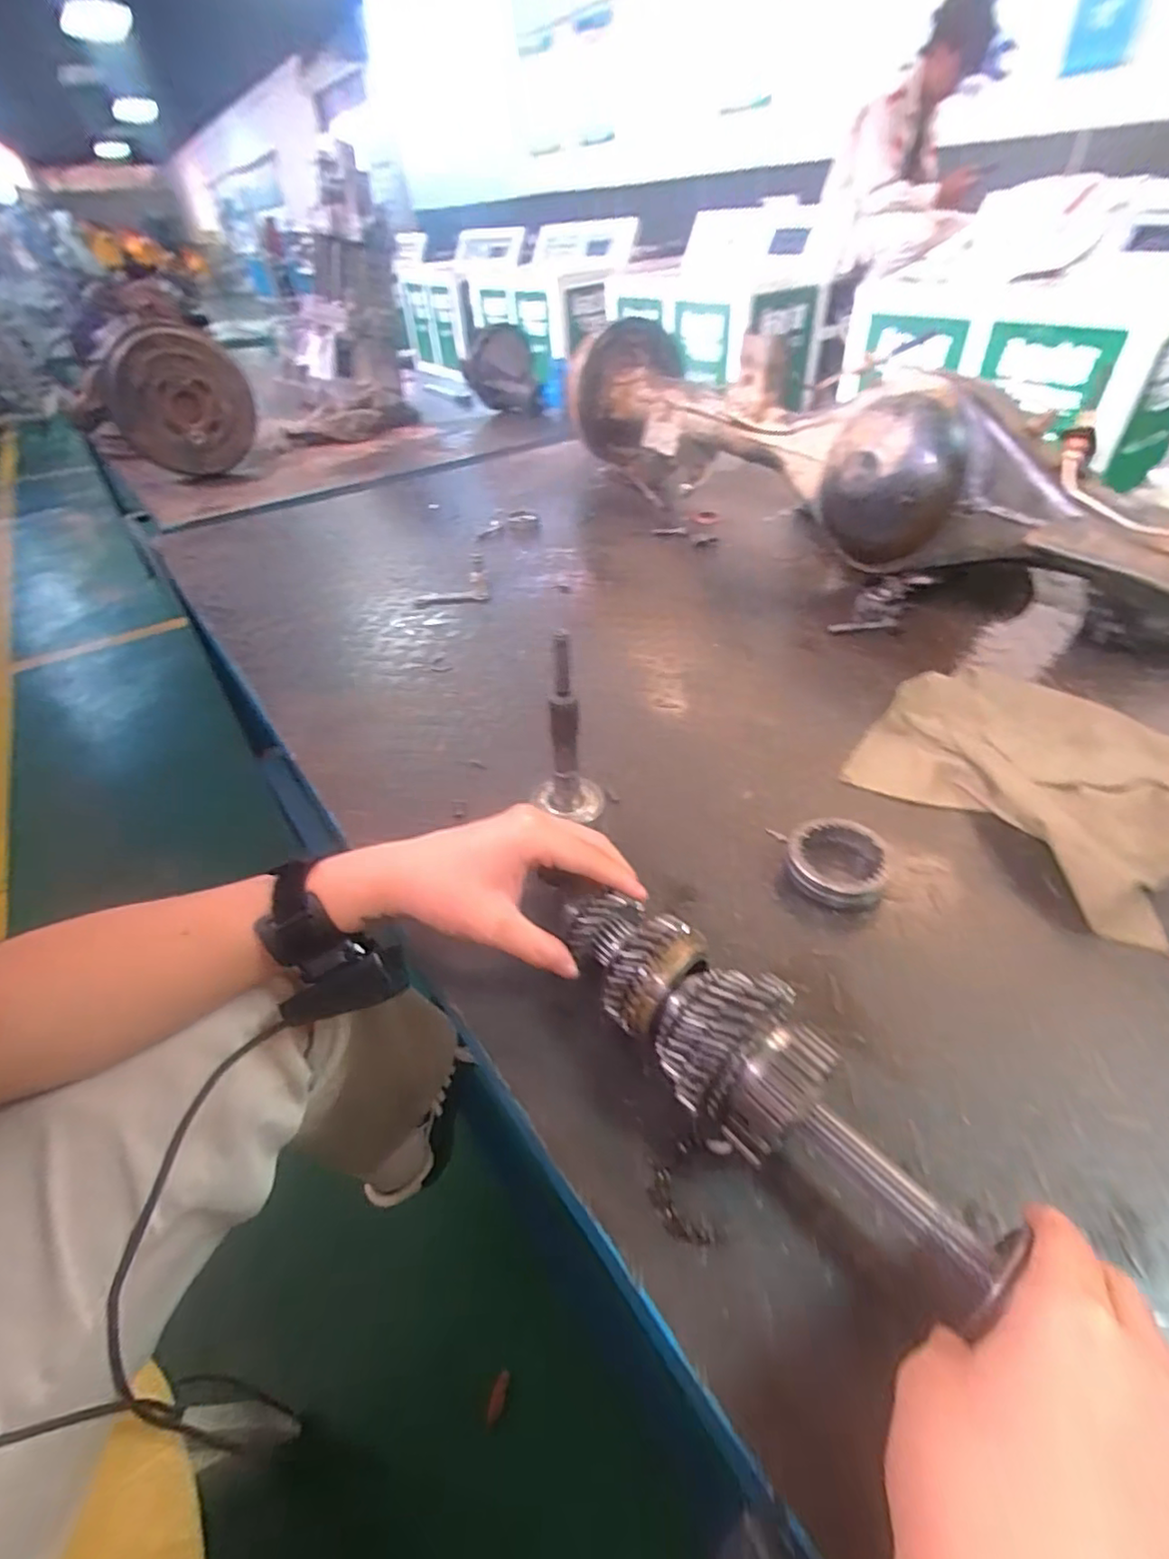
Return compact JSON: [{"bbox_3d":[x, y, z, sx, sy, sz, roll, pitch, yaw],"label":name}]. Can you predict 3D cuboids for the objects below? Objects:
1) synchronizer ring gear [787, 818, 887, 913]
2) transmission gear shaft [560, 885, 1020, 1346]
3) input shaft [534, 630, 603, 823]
[{"bbox_3d":[0.179,0.060,0.452,0.063,0.023,0.069,10,43,16],"label":"synchronizer ring gear"},{"bbox_3d":[0.080,0.144,0.313,0.063,0.072,0.240,-32,53,-29],"label":"transmission gear shaft"},{"bbox_3d":[-0.012,-0.014,0.419,0.043,0.192,0.033,-11,43,-7],"label":"input shaft"}]

